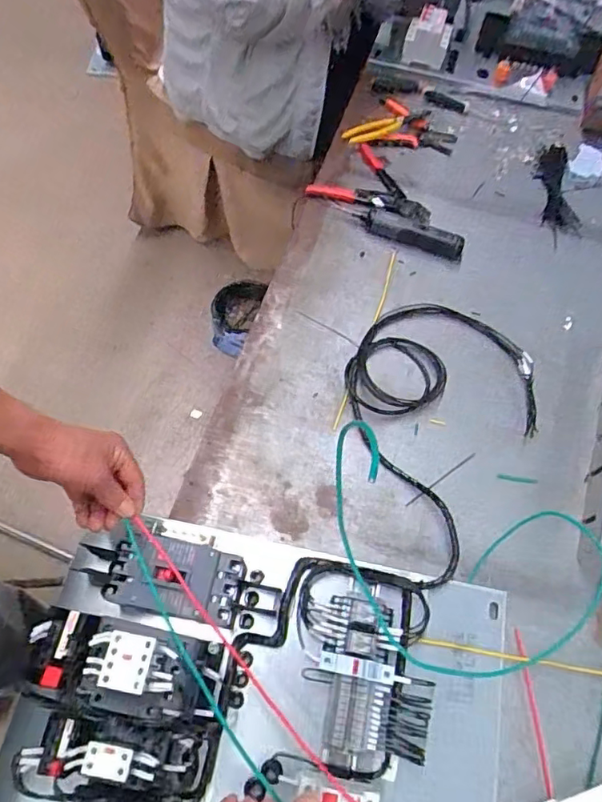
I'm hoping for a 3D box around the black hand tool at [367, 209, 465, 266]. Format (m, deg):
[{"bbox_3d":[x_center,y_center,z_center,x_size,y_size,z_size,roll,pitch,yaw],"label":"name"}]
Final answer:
[{"bbox_3d":[0.178,-0.257,0.866,0.153,0.019,0.042,24,66,9],"label":"black hand tool"}]

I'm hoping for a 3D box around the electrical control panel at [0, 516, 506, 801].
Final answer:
[{"bbox_3d":[-0.029,0.336,0.511,0.468,0.156,0.410,11,64,4],"label":"electrical control panel"}]

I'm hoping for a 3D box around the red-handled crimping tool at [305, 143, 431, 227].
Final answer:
[{"bbox_3d":[0.130,-0.363,0.914,0.195,0.019,0.142,22,66,9],"label":"red-handled crimping tool"}]

